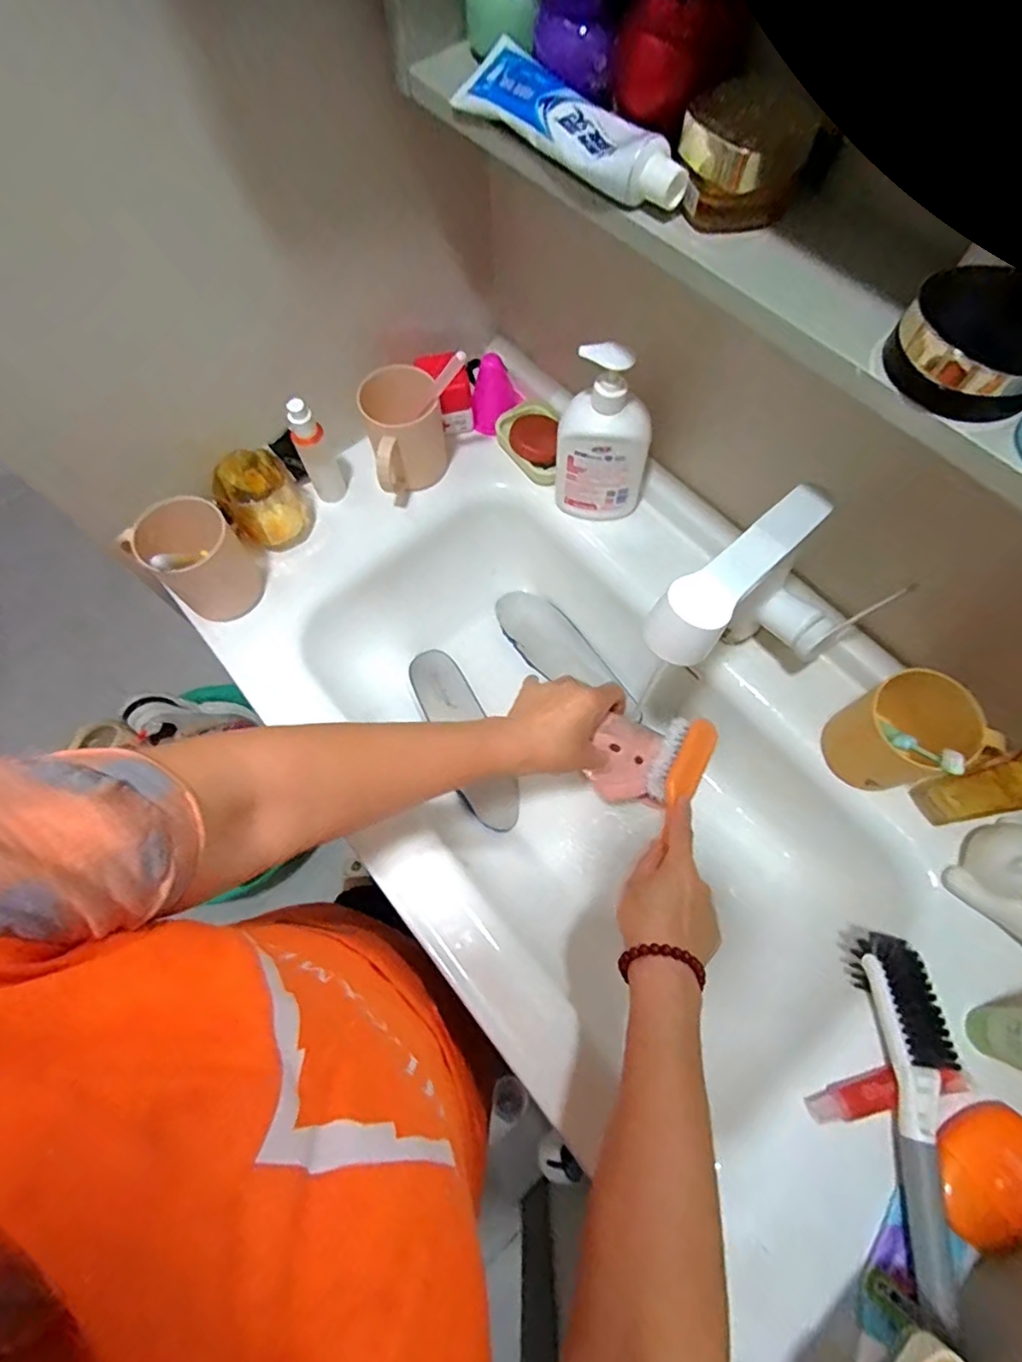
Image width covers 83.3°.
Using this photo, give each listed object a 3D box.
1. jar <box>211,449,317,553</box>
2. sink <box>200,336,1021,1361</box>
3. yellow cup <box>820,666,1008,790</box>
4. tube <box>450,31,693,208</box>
[{"bbox_3d":[-0.281,-0.205,0.660,0.093,0.077,0.085,-1,68,1],"label":"jar"},{"bbox_3d":[0.080,0.069,0.655,0.506,0.214,0.864,-39,72,-13],"label":"sink"},{"bbox_3d":[0.336,0.050,0.499,0.076,0.098,0.085,-38,72,-13],"label":"yellow cup"},{"bbox_3d":[0.035,-0.362,0.368,0.048,0.030,0.205,-34,71,-11],"label":"tube"}]

